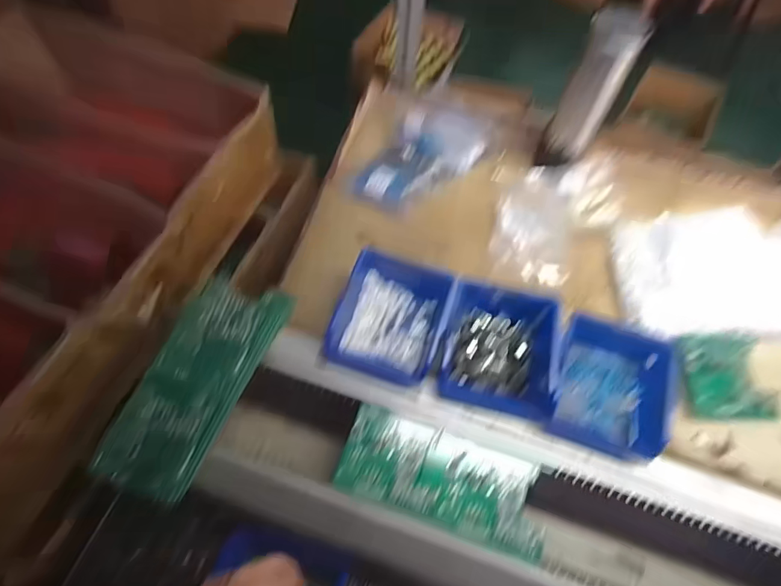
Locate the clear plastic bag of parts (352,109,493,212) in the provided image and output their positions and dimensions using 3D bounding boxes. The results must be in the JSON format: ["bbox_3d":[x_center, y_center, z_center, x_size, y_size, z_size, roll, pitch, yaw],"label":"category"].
[{"bbox_3d":[0.049,-0.189,0.666,0.123,0.028,0.207,34,73,-1],"label":"clear plastic bag of parts"}]

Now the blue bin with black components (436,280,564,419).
[{"bbox_3d":[0.124,0.059,0.536,0.124,0.058,0.147,11,60,4],"label":"blue bin with black components"}]

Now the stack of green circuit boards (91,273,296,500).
[{"bbox_3d":[-0.207,0.091,0.502,0.104,0.024,0.235,20,61,9],"label":"stack of green circuit boards"}]

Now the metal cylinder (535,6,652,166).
[{"bbox_3d":[0.243,-0.238,0.583,0.063,0.193,0.048,18,61,7],"label":"metal cylinder"}]

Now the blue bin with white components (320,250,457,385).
[{"bbox_3d":[0.003,0.022,0.551,0.122,0.055,0.148,16,61,6],"label":"blue bin with white components"}]

